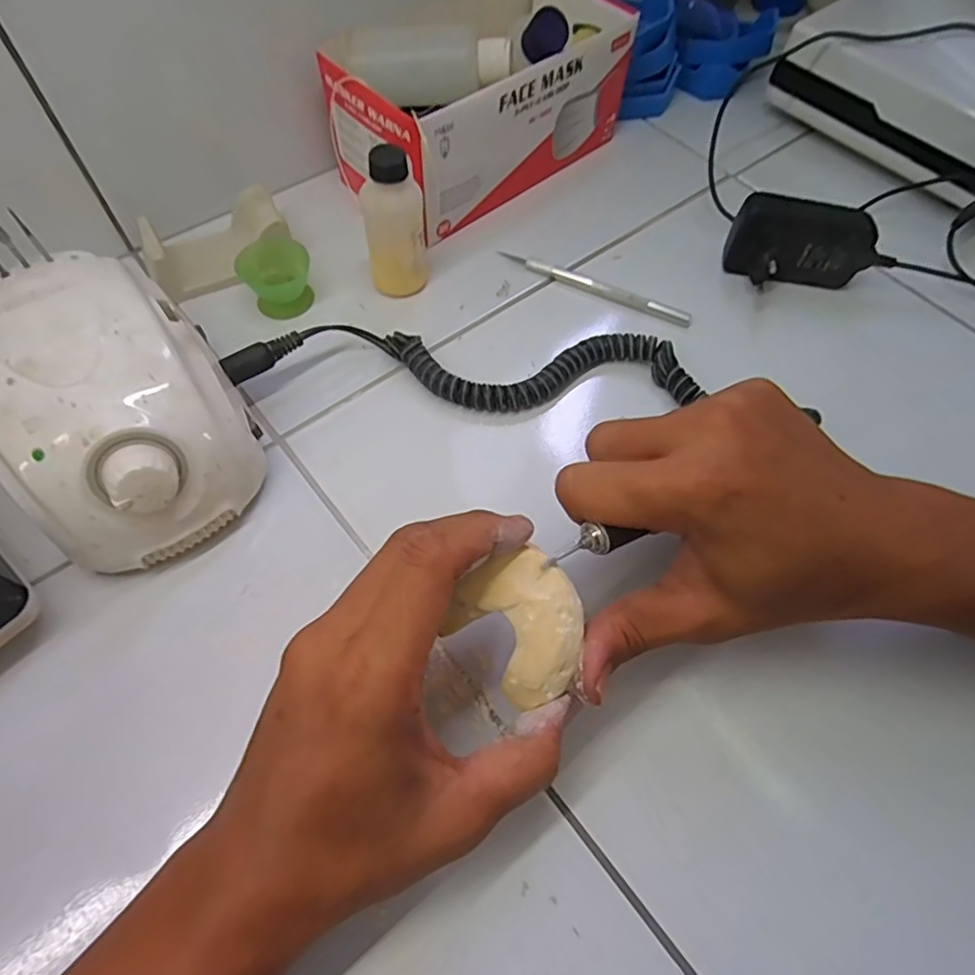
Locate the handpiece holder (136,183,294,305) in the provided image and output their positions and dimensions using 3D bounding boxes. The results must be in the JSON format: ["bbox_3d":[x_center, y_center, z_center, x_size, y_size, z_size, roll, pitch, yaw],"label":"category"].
[{"bbox_3d":[-0.175,-0.159,0.379,0.087,0.027,0.049,-26,67,-15],"label":"handpiece holder"}]

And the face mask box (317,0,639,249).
[{"bbox_3d":[-0.002,-0.277,0.417,0.209,0.086,0.111,-37,70,-19],"label":"face mask box"}]

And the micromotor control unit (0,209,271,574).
[{"bbox_3d":[-0.179,-0.040,0.289,0.100,0.083,0.143,-29,67,-16],"label":"micromotor control unit"}]

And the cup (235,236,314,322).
[{"bbox_3d":[-0.132,-0.134,0.373,0.041,0.028,0.039,1,63,-2],"label":"cup"}]

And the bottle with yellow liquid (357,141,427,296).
[{"bbox_3d":[-0.056,-0.157,0.355,0.036,0.085,0.033,-7,63,-6],"label":"bottle with yellow liquid"}]

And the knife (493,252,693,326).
[{"bbox_3d":[0.070,-0.135,0.391,0.134,0.008,0.011,24,64,10],"label":"knife"}]

